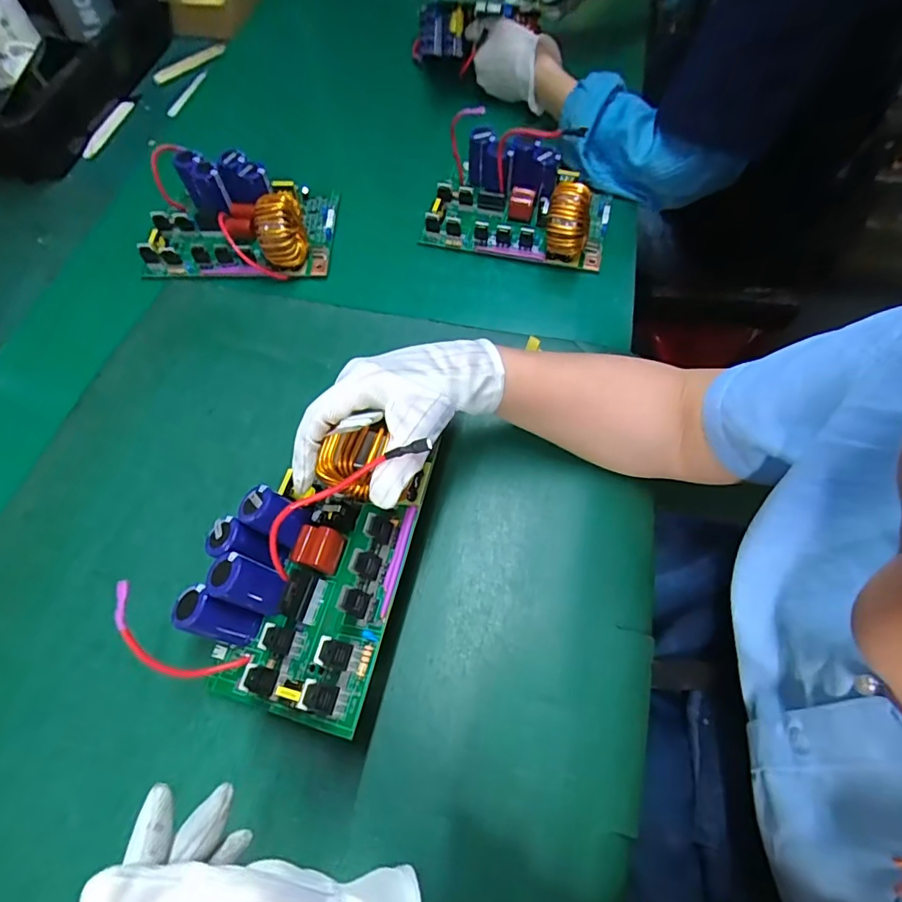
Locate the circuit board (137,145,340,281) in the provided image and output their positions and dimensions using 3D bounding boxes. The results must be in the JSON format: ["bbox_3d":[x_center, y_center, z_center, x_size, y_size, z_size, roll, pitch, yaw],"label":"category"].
[{"bbox_3d":[-0.225,-0.250,0.546,0.193,0.065,0.129,4,62,3],"label":"circuit board"}]

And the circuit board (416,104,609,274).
[{"bbox_3d":[0.076,-0.275,0.554,0.191,0.070,0.125,12,63,7],"label":"circuit board"}]

